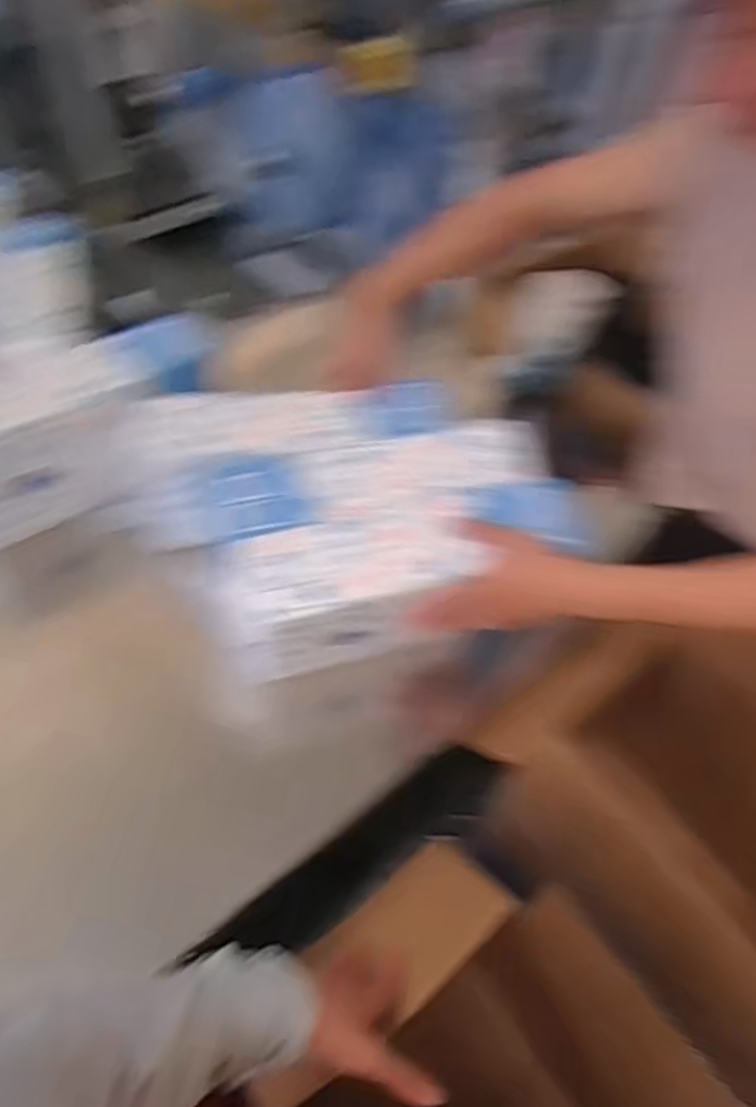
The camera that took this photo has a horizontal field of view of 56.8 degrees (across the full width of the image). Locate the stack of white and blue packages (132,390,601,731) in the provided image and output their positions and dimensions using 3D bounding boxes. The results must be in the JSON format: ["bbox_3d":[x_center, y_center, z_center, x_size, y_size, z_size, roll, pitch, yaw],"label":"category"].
[{"bbox_3d":[-0.022,-0.006,0.784,0.401,0.243,0.290,-12,55,-13],"label":"stack of white and blue packages"}]

